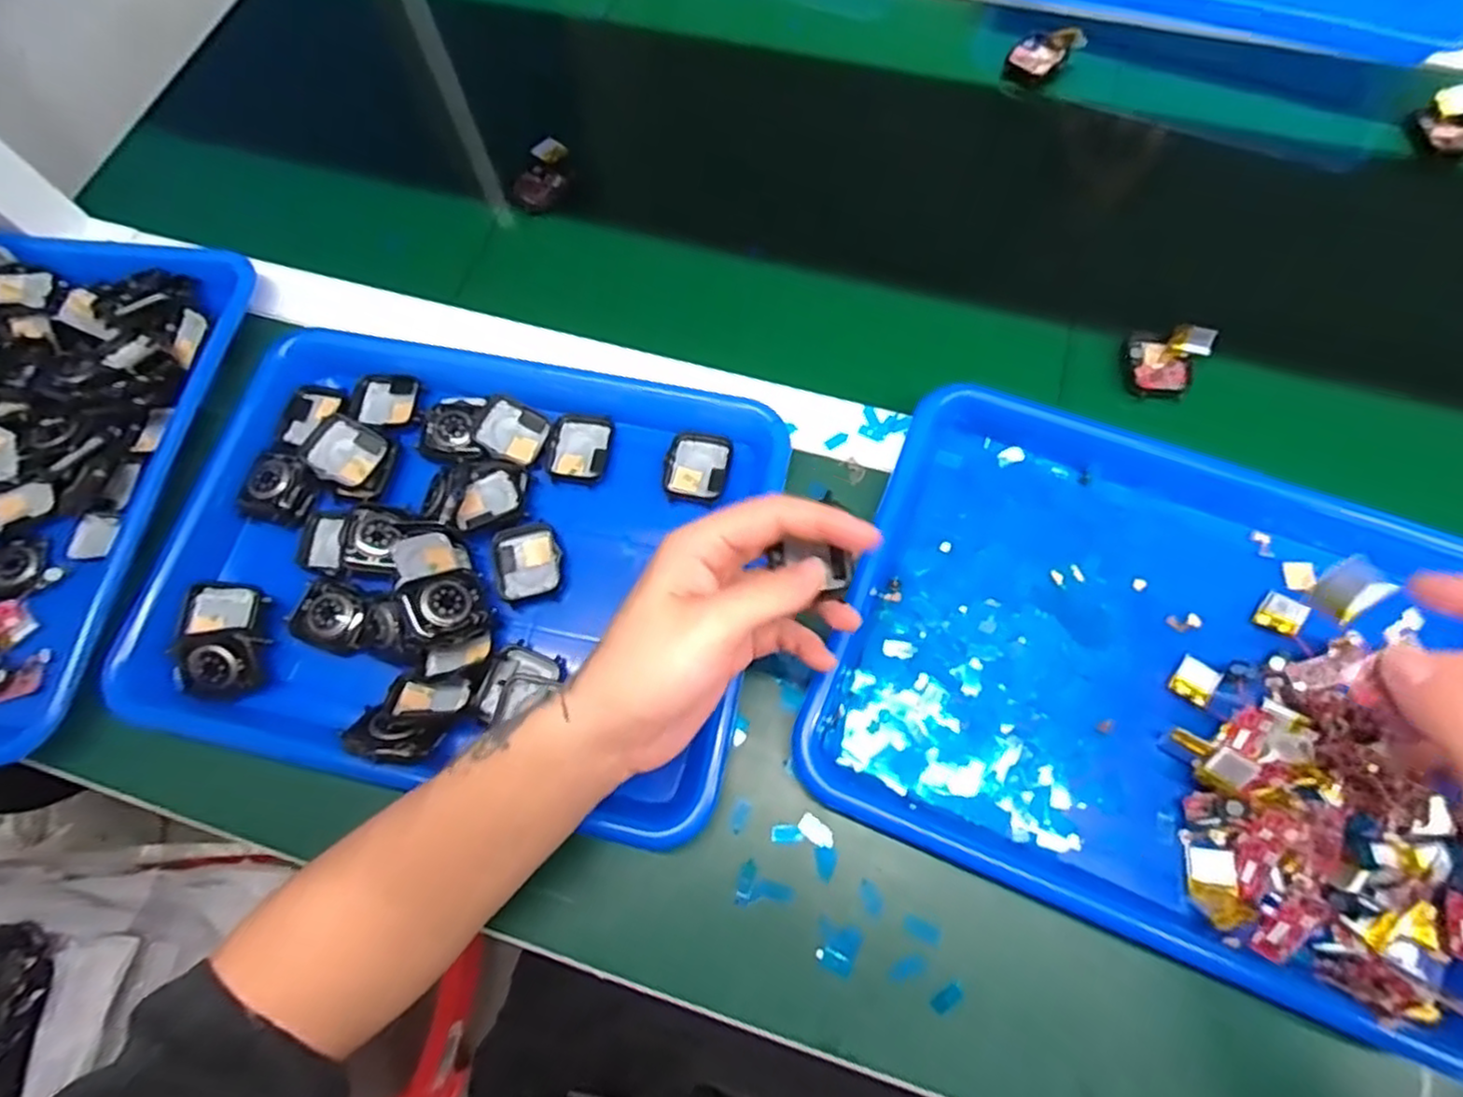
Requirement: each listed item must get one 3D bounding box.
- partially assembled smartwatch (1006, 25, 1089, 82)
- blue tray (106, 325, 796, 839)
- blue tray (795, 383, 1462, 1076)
[{"bbox_3d":[0.241,-0.381,0.545,0.047,0.021,0.041,25,75,12],"label":"partially assembled smartwatch"},{"bbox_3d":[-0.148,0.005,0.416,0.331,0.053,0.256,12,68,5],"label":"blue tray"},{"bbox_3d":[0.221,0.063,0.378,0.316,0.034,0.261,20,74,11],"label":"blue tray"}]

